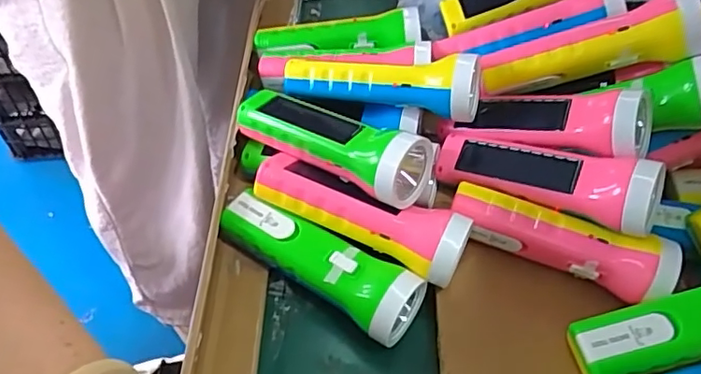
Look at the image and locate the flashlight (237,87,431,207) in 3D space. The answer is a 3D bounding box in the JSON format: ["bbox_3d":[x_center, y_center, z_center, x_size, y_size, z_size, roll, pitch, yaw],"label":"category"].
[{"bbox_3d":[-0.019,-0.038,0.438,0.164,0.050,0.051,23,52,28],"label":"flashlight"}]

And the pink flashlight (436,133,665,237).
[{"bbox_3d":[0.142,-0.008,0.430,0.160,0.044,0.044,16,48,34],"label":"pink flashlight"}]

